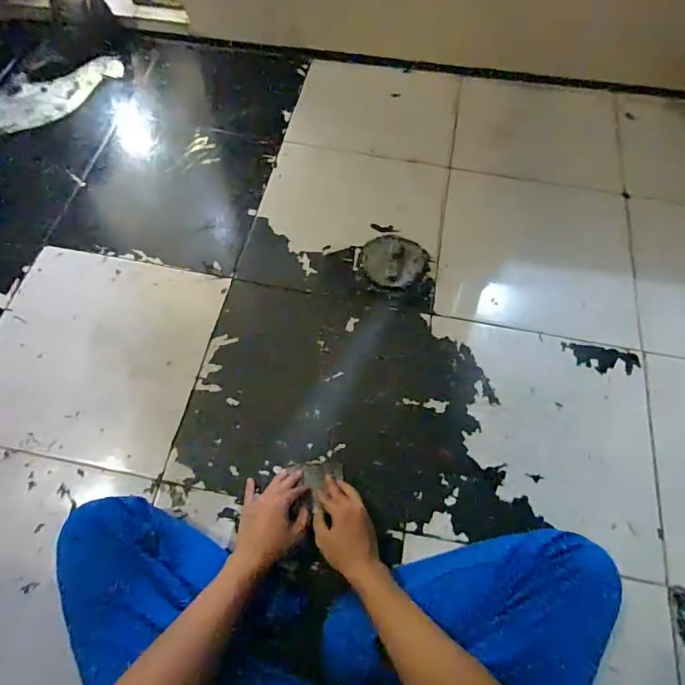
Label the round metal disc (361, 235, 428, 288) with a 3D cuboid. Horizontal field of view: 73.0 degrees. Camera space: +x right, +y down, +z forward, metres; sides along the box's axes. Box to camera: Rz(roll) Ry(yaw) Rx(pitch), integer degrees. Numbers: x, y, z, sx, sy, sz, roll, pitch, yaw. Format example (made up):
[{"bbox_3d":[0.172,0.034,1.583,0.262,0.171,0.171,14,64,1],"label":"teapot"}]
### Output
[{"bbox_3d":[0.108,-0.162,0.938,0.127,0.012,0.121,0,63,0],"label":"round metal disc"}]

